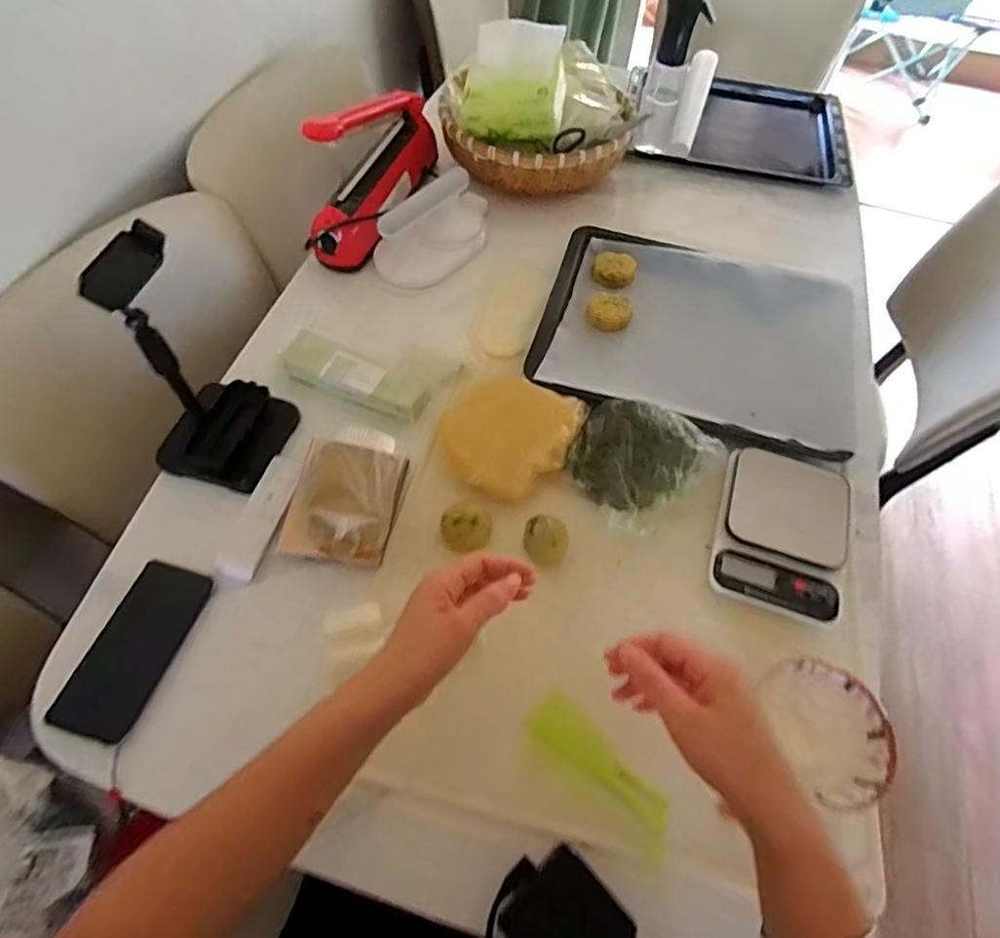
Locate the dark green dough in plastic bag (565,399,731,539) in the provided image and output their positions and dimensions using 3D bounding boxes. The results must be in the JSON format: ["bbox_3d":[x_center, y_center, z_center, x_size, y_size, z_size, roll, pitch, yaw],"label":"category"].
[{"bbox_3d":[0.150,-0.022,0.639,0.141,0.069,0.132,-36,67,-22],"label":"dark green dough in plastic bag"}]

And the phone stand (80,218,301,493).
[{"bbox_3d":[-0.303,-0.098,0.570,0.115,0.245,0.120,11,59,4],"label":"phone stand"}]

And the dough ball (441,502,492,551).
[{"bbox_3d":[-0.035,0.062,0.619,0.054,0.040,0.054,-14,60,-11],"label":"dough ball"}]

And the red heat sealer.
[{"bbox_3d":[-0.171,-0.445,0.830,0.074,0.169,0.309,21,60,10],"label":"red heat sealer"}]

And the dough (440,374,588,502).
[{"bbox_3d":[0.009,-0.041,0.662,0.142,0.028,0.153,1,59,-2],"label":"dough"}]

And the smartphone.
[{"bbox_3d":[-0.341,0.166,0.549,0.076,0.010,0.156,16,59,7],"label":"smartphone"}]

